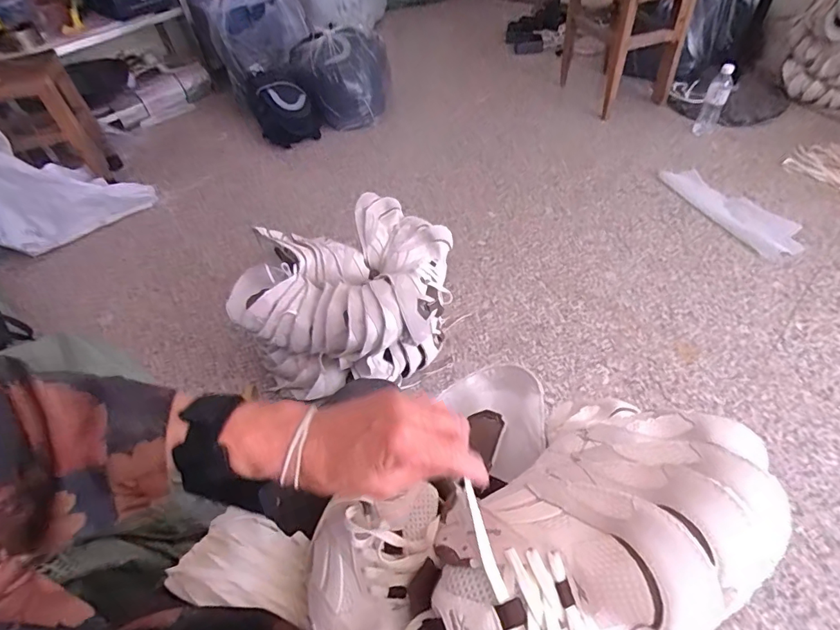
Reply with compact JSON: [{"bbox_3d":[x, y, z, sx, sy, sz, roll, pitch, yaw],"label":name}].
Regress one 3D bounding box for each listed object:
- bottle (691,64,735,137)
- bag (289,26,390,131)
[{"bbox_3d":[0.919,-0.665,1.446,0.063,0.201,0.052,26,32,24],"label":"bottle"},{"bbox_3d":[-0.248,-0.760,1.495,0.310,0.252,0.232,-11,49,-3],"label":"bag"}]

